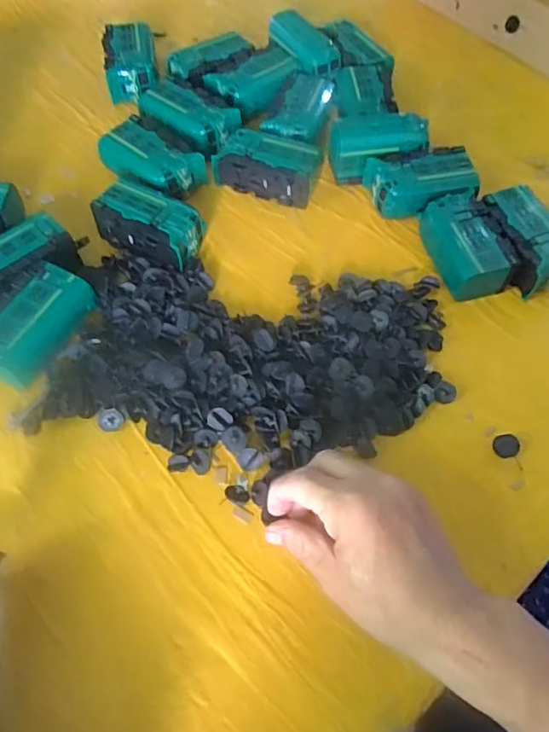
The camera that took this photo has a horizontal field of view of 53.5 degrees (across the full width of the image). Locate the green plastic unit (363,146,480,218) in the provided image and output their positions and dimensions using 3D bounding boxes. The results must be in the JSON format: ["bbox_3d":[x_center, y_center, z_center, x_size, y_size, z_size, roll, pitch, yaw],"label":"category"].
[{"bbox_3d":[0.136,-0.167,0.511,0.092,0.042,0.066,-7,61,-6],"label":"green plastic unit"}]

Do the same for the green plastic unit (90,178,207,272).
[{"bbox_3d":[-0.109,-0.123,0.483,0.093,0.039,0.053,29,63,14],"label":"green plastic unit"}]

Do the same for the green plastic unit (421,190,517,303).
[{"bbox_3d":[0.166,-0.102,0.473,0.052,0.036,0.095,-13,62,-10],"label":"green plastic unit"}]

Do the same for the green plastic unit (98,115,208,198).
[{"bbox_3d":[-0.117,-0.194,0.523,0.103,0.038,0.061,37,65,17],"label":"green plastic unit"}]

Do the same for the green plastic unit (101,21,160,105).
[{"bbox_3d":[-0.156,-0.332,0.603,0.061,0.041,0.101,-8,61,-7],"label":"green plastic unit"}]

